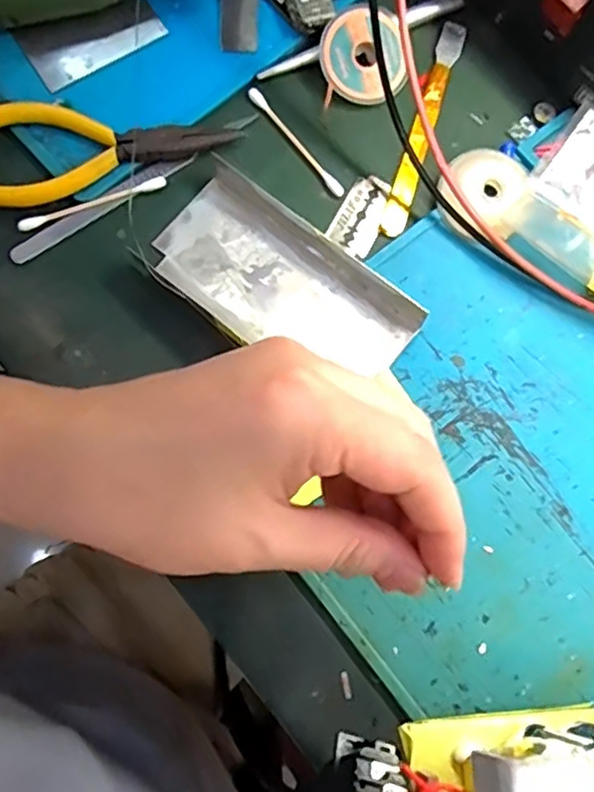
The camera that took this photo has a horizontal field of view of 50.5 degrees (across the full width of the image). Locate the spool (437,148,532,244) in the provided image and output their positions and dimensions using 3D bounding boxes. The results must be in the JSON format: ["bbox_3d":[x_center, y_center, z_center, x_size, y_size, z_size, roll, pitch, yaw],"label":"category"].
[{"bbox_3d":[0.087,-0.096,0.297,0.038,0.017,0.043,2,78,0],"label":"spool"}]

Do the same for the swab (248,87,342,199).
[{"bbox_3d":[0.000,-0.125,0.308,0.006,0.004,0.069,-39,81,-8],"label":"swab"}]

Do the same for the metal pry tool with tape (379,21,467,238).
[{"bbox_3d":[0.063,-0.134,0.313,0.013,0.006,0.119,19,78,3],"label":"metal pry tool with tape"}]

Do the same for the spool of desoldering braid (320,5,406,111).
[{"bbox_3d":[0.032,-0.167,0.310,0.044,0.007,0.044,0,93,-11],"label":"spool of desoldering braid"}]

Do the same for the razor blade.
[{"bbox_3d":[0.033,-0.088,0.303,0.023,0.004,0.041,30,79,5],"label":"razor blade"}]

